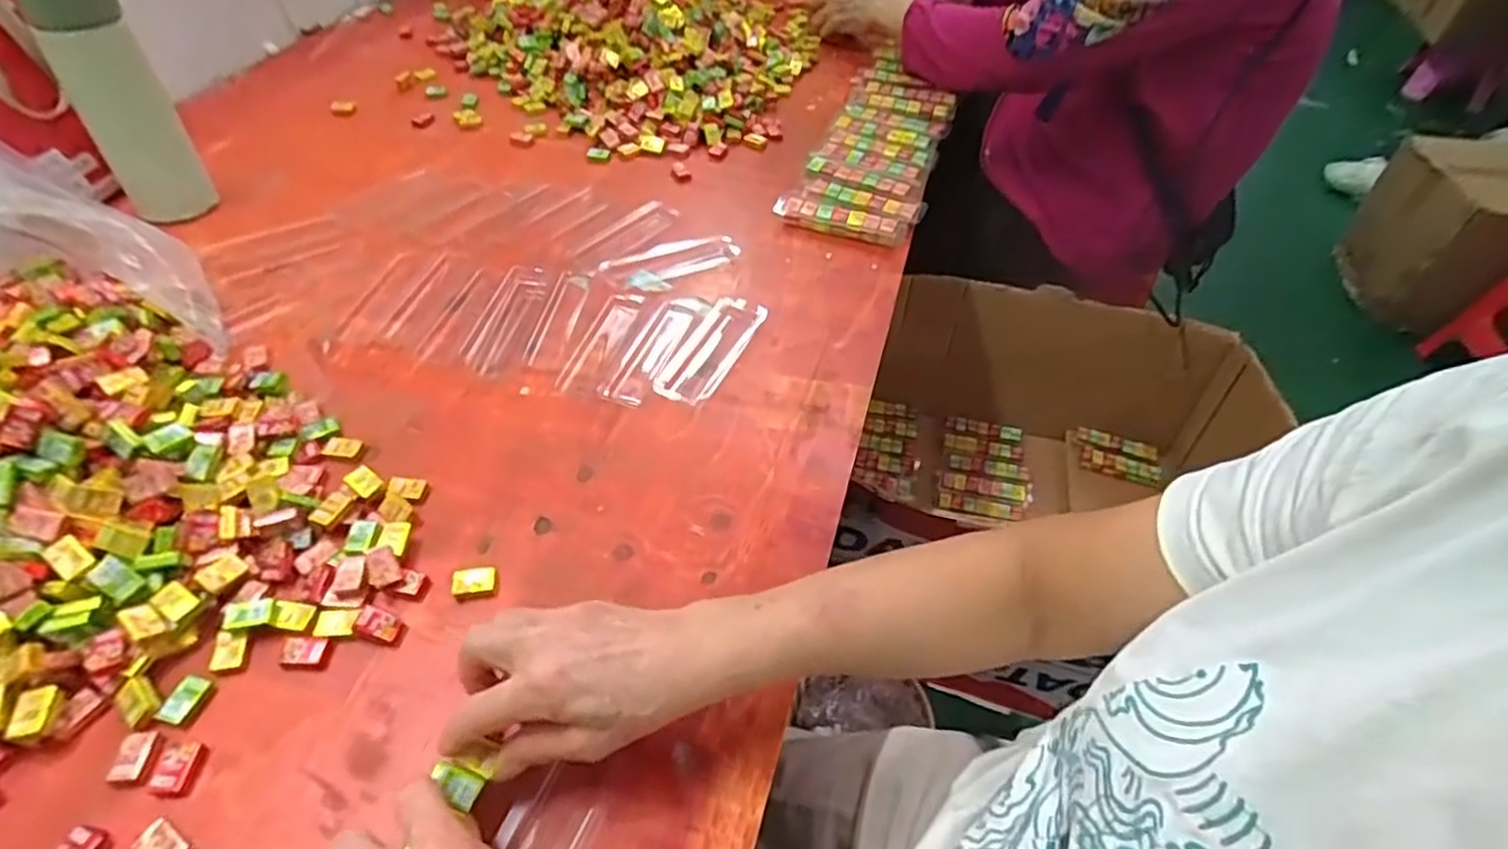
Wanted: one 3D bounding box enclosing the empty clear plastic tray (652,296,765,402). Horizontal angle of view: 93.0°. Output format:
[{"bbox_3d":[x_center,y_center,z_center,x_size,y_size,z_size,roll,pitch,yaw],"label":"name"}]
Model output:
[{"bbox_3d":[-0.036,-0.071,0.627,0.051,0.015,0.134,20,50,13],"label":"empty clear plastic tray"}]

